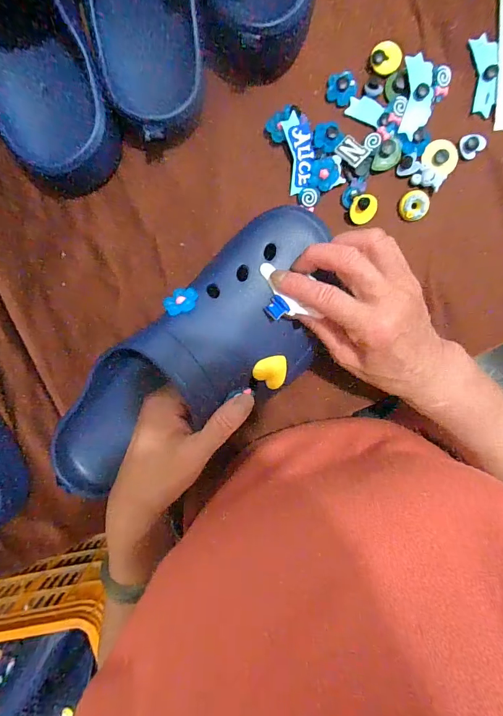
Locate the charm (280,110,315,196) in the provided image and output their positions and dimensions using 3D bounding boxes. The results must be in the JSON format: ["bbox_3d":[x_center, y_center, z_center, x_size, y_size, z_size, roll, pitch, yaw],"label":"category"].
[{"bbox_3d":[0.041,-0.174,0.316,0.023,0.008,0.058,-10,97,2],"label":"charm"}]

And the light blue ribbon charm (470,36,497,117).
[{"bbox_3d":[0.196,-0.238,0.313,0.020,0.005,0.061,0,97,1],"label":"light blue ribbon charm"}]

